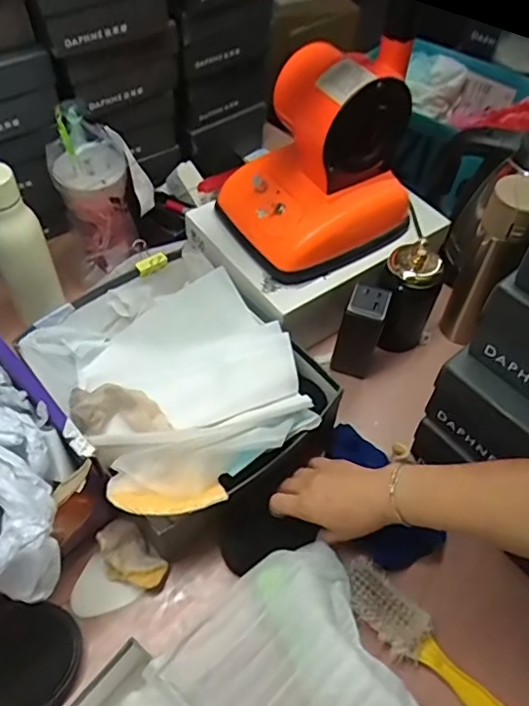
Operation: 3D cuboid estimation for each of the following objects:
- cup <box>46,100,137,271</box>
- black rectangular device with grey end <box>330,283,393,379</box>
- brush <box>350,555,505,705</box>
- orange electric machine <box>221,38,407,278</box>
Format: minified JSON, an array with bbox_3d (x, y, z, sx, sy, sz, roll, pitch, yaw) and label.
[{"bbox_3d":[-0.226,-0.213,0.749,0.086,0.210,0.080,1,54,-2],"label":"cup"},{"bbox_3d":[0.126,-0.030,0.728,0.057,0.131,0.059,19,55,10],"label":"black rectangular device with grey end"},{"bbox_3d":[0.165,0.298,0.548,0.050,0.030,0.224,-35,63,-25],"label":"brush"},{"bbox_3d":[0.092,-0.248,0.695,0.267,0.210,0.166,-27,60,-20],"label":"orange electric machine"}]

